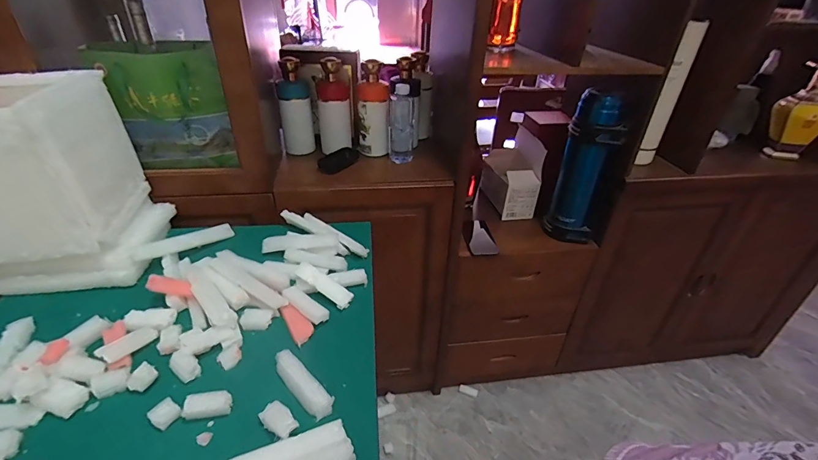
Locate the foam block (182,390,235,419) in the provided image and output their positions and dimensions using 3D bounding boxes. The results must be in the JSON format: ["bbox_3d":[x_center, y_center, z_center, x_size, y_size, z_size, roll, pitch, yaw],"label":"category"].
[{"bbox_3d":[-0.242,0.212,0.469,0.053,0.025,0.021,-6,34,-14],"label":"foam block"}]

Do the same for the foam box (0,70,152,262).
[{"bbox_3d":[-0.595,-0.107,0.617,0.210,0.226,0.217,-2,33,-8],"label":"foam box"}]

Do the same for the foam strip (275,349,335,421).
[{"bbox_3d":[-0.137,0.195,0.498,0.104,0.026,0.027,29,41,34],"label":"foam strip"}]

